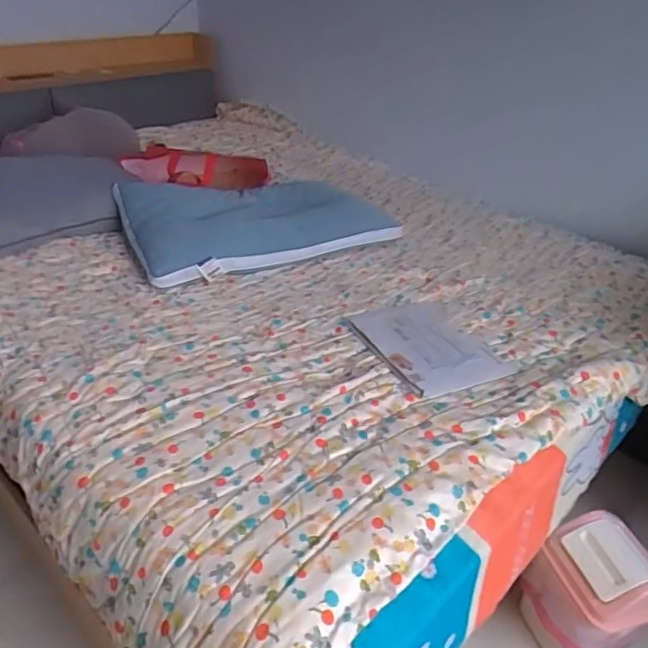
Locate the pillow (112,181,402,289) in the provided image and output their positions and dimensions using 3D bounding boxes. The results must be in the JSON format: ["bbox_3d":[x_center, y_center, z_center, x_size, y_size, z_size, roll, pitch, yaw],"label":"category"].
[{"bbox_3d":[-0.177,-0.294,1.612,0.681,0.119,0.398,-14,37,-23],"label":"pillow"}]

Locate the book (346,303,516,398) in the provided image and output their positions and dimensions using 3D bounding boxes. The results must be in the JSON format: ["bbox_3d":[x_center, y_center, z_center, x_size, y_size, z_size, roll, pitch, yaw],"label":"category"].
[{"bbox_3d":[0.212,0.036,1.218,0.225,0.013,0.316,-13,37,-22],"label":"book"}]

